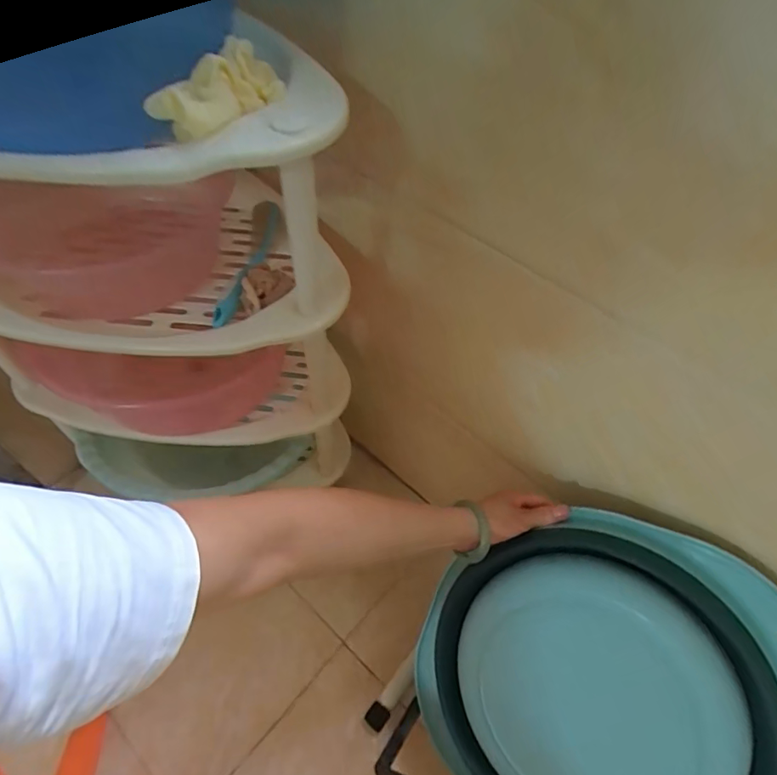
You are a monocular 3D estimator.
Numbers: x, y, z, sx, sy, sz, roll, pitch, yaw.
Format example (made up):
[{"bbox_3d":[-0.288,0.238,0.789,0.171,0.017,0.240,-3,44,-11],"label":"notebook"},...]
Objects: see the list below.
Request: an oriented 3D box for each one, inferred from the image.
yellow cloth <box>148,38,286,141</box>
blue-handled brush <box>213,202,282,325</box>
[{"bbox_3d":[-0.124,-0.224,0.363,0.048,0.053,0.103,39,60,22],"label":"yellow cloth"},{"bbox_3d":[-0.165,-0.150,0.583,0.044,0.034,0.199,8,53,2],"label":"blue-handled brush"}]

